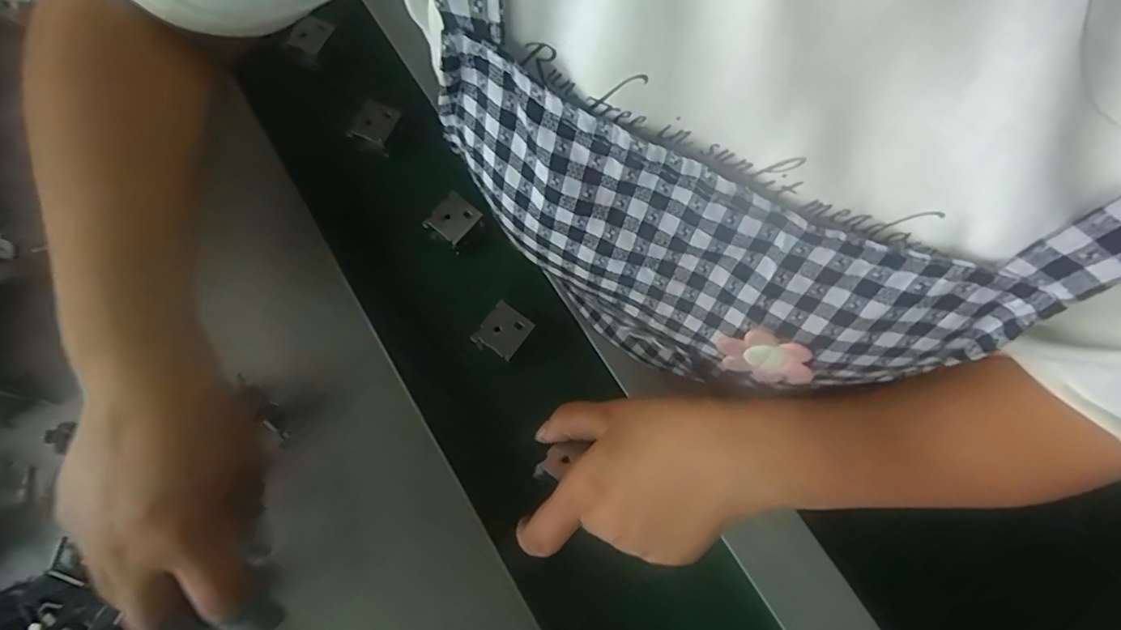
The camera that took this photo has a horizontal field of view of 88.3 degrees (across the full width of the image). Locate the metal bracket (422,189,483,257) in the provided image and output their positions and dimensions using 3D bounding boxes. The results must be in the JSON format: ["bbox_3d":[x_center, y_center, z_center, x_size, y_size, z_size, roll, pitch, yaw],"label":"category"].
[{"bbox_3d":[-0.072,-0.064,0.396,0.032,0.007,0.030,40,79,12],"label":"metal bracket"}]

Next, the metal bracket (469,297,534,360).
[{"bbox_3d":[-0.037,0.010,0.374,0.028,0.005,0.033,33,78,11],"label":"metal bracket"}]

